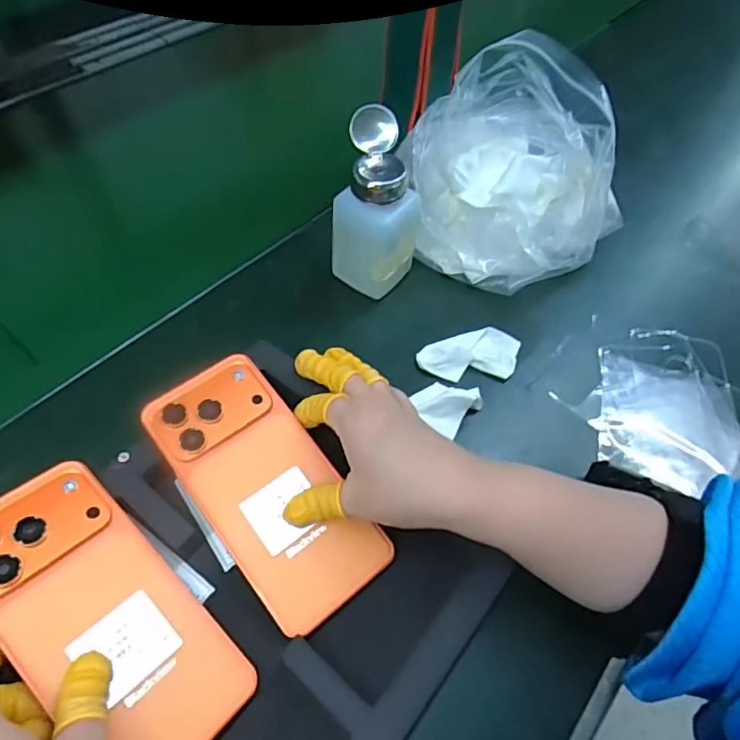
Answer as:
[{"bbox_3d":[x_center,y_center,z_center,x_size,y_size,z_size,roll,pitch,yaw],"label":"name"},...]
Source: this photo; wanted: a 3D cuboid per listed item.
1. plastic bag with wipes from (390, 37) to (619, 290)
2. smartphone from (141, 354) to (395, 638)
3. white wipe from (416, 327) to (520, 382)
[{"bbox_3d":[0.108,-0.147,0.422,0.169,0.149,0.104,30,55,21],"label":"plastic bag with wipes"},{"bbox_3d":[-0.062,0.066,0.318,0.076,0.008,0.160,-30,72,-24],"label":"smartphone"},{"bbox_3d":[0.075,-0.013,0.407,0.076,0.013,0.039,-3,50,-4],"label":"white wipe"}]

